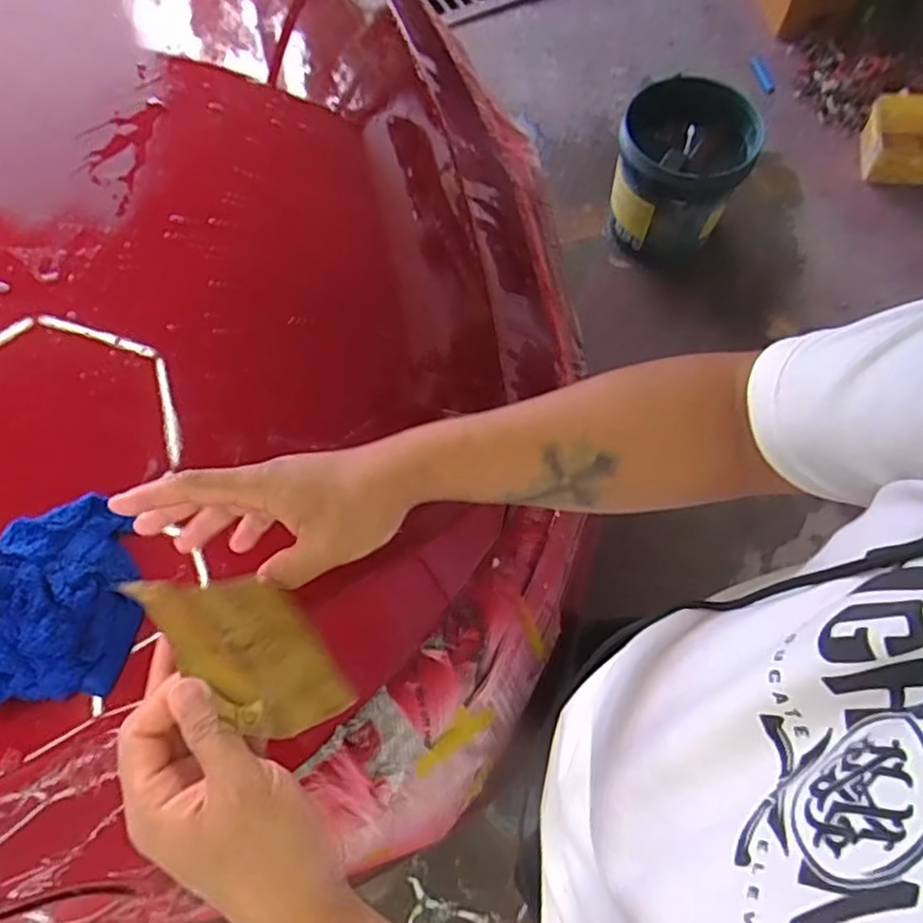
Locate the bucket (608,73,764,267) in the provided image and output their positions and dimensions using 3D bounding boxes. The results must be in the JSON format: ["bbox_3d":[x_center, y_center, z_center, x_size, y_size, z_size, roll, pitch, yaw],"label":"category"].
[{"bbox_3d":[0.525,-0.712,1.617,0.306,0.261,0.335,13,69,6],"label":"bucket"}]

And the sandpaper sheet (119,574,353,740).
[{"bbox_3d":[-0.127,0.114,0.414,0.117,0.147,0.014,44,93,17],"label":"sandpaper sheet"}]

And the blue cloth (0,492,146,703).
[{"bbox_3d":[-0.287,0.097,0.486,0.094,0.086,0.147,9,69,5],"label":"blue cloth"}]

